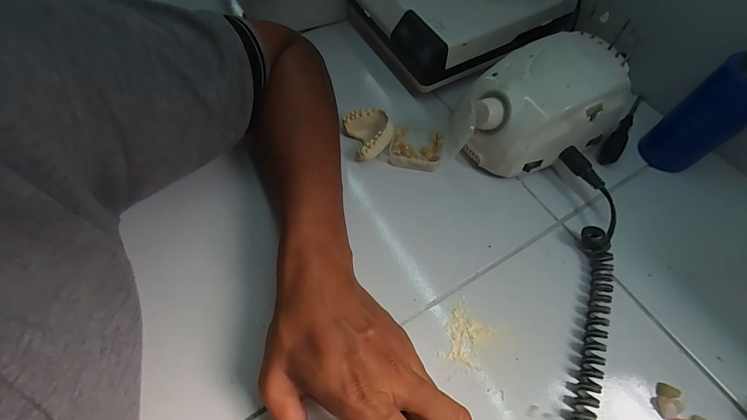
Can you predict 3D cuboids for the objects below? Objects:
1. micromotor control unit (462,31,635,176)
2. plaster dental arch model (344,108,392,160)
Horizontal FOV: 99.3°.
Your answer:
[{"bbox_3d":[0.158,-0.098,0.308,0.132,0.082,0.097,-28,65,-11],"label":"micromotor control unit"},{"bbox_3d":[-0.003,-0.080,0.340,0.043,0.029,0.052,-19,64,-7],"label":"plaster dental arch model"}]

